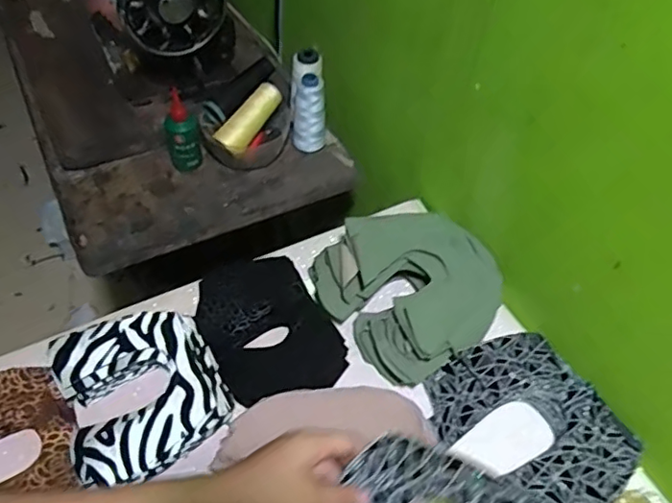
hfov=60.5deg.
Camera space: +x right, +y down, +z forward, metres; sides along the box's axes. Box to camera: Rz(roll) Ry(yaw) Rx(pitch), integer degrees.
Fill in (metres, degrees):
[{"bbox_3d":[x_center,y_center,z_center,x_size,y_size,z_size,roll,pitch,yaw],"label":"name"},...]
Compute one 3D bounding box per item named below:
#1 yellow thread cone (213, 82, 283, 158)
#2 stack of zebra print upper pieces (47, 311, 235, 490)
[{"bbox_3d":[-0.115,-0.181,0.785,0.038,0.035,0.111,36,82,22],"label":"yellow thread cone"},{"bbox_3d":[-0.185,0.139,0.566,0.142,0.042,0.161,-19,56,-18],"label":"stack of zebra print upper pieces"}]

